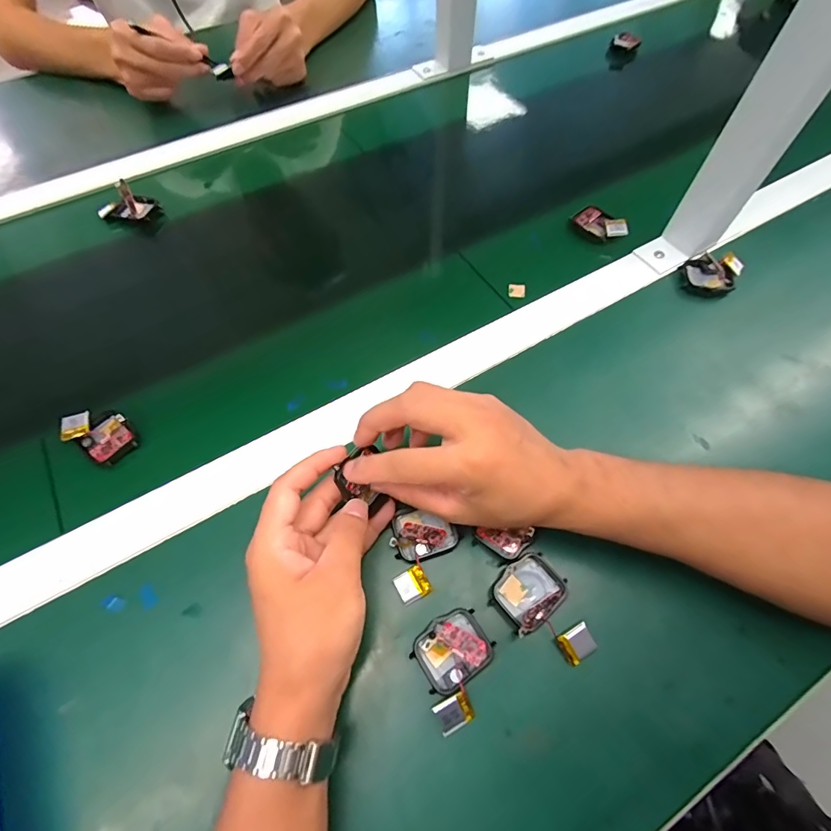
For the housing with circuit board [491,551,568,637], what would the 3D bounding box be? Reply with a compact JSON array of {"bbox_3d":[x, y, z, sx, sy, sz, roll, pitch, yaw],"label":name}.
[{"bbox_3d":[0.076,0.115,0.288,0.047,0.014,0.037,-35,69,-17],"label":"housing with circuit board"}]

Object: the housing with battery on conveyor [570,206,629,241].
[{"bbox_3d":[0.198,-0.206,0.465,0.058,0.020,0.030,35,67,16],"label":"housing with battery on conveyor"}]

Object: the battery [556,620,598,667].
[{"bbox_3d":[0.103,0.145,0.278,0.021,0.004,0.018,-24,66,-13],"label":"battery"}]

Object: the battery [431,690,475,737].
[{"bbox_3d":[0.023,0.178,0.261,0.021,0.004,0.019,-24,94,-13],"label":"battery"}]

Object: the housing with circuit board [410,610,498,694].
[{"bbox_3d":[0.024,0.148,0.277,0.046,0.011,0.037,-31,67,-16],"label":"housing with circuit board"}]

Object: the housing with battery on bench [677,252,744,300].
[{"bbox_3d":[0.289,-0.139,0.425,0.063,0.017,0.045,-27,67,-14],"label":"housing with battery on bench"}]

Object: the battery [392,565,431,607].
[{"bbox_3d":[-0.002,0.114,0.294,0.021,0.006,0.020,-27,66,-14],"label":"battery"}]

